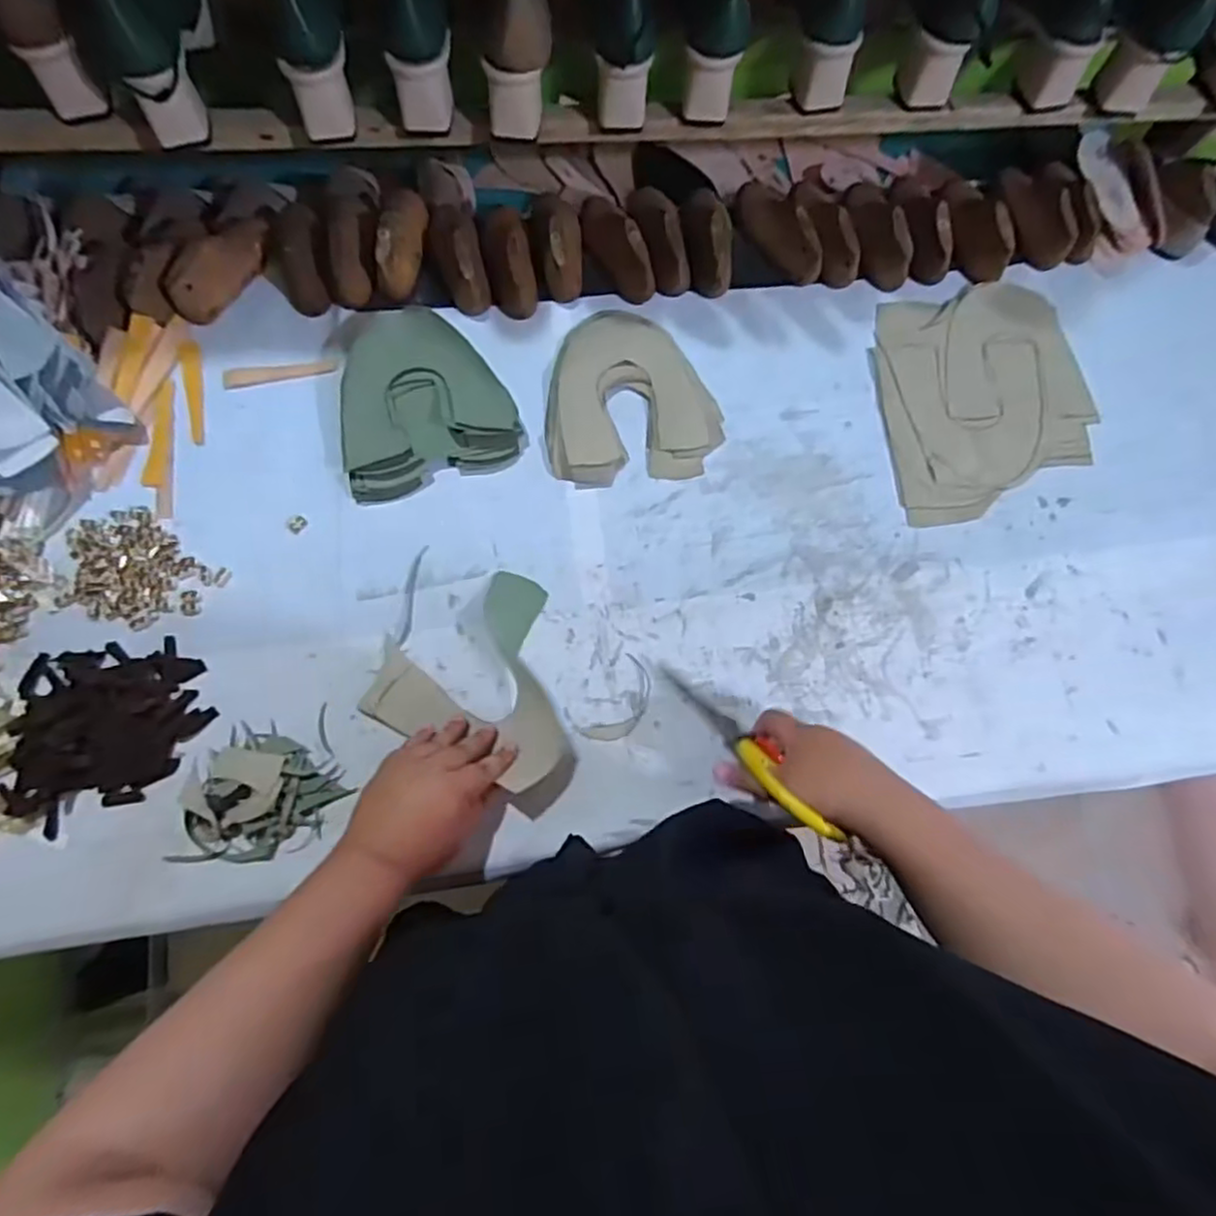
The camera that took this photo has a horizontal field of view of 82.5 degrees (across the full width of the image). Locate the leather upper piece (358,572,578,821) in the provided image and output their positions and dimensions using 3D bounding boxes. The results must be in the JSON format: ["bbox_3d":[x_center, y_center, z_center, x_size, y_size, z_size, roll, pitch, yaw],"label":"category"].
[{"bbox_3d":[-0.097,0.057,0.612,0.192,0.044,0.175,30,74,7],"label":"leather upper piece"}]

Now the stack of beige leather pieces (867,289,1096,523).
[{"bbox_3d":[0.393,-0.223,0.726,0.224,0.015,0.261,-7,73,-5],"label":"stack of beige leather pieces"}]

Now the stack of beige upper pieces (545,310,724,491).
[{"bbox_3d":[0.023,-0.222,0.708,0.172,0.023,0.190,-6,73,-4],"label":"stack of beige upper pieces"}]

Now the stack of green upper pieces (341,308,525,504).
[{"bbox_3d":[-0.194,-0.223,0.694,0.165,0.035,0.207,-19,74,-8],"label":"stack of green upper pieces"}]

